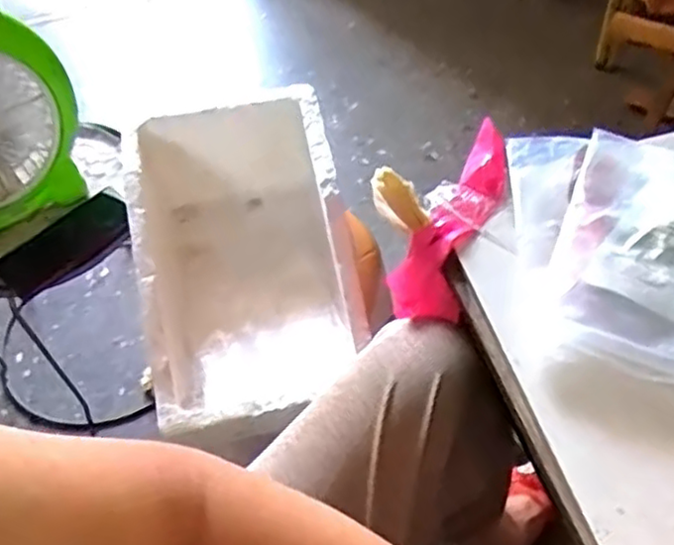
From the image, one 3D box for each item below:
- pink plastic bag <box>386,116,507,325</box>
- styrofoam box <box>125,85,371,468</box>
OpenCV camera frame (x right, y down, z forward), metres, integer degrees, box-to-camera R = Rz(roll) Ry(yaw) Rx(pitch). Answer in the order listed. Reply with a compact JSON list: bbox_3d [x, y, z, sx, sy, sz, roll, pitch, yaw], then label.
[{"bbox_3d":[0.099,-0.040,0.529,0.070,0.042,0.172,24,74,22],"label":"pink plastic bag"},{"bbox_3d":[-0.095,-0.012,0.718,0.210,0.158,0.330,-12,52,-3],"label":"styrofoam box"}]

